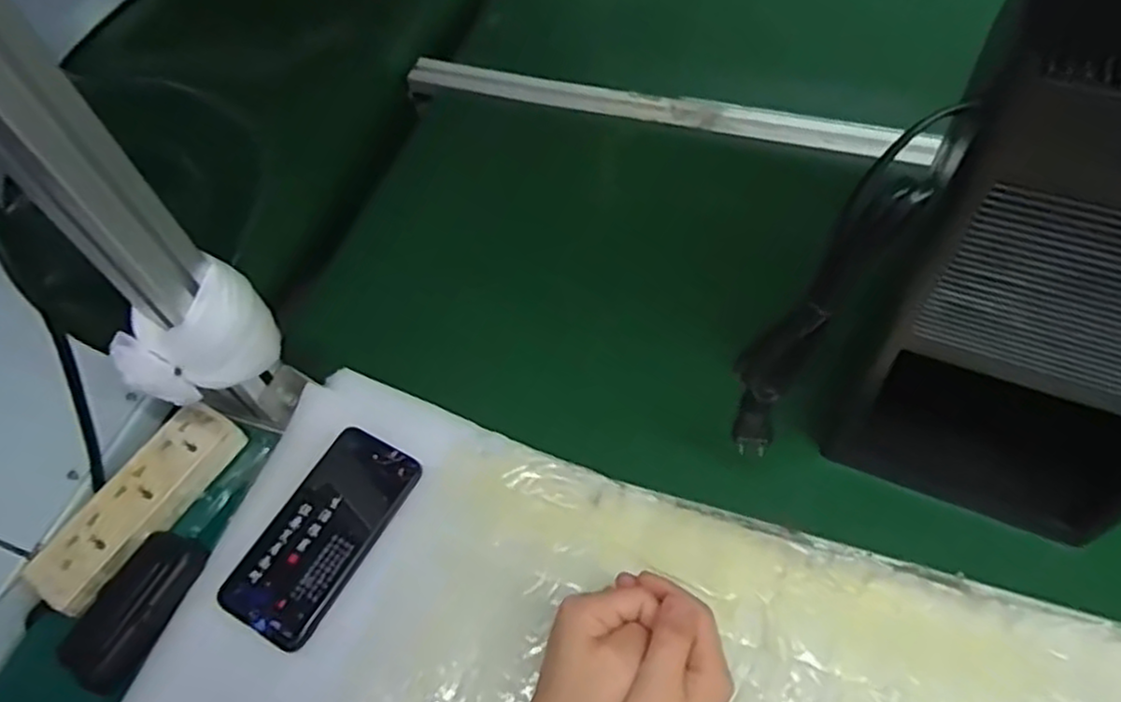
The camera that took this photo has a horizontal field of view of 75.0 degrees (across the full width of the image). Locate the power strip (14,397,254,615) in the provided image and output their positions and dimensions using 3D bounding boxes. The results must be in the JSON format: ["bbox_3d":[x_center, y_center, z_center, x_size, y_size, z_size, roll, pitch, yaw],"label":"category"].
[{"bbox_3d":[-0.322,0.116,0.559,0.055,0.024,0.168,25,63,19],"label":"power strip"}]

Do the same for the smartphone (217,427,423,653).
[{"bbox_3d":[-0.175,0.133,0.539,0.079,0.007,0.154,24,63,18],"label":"smartphone"}]

